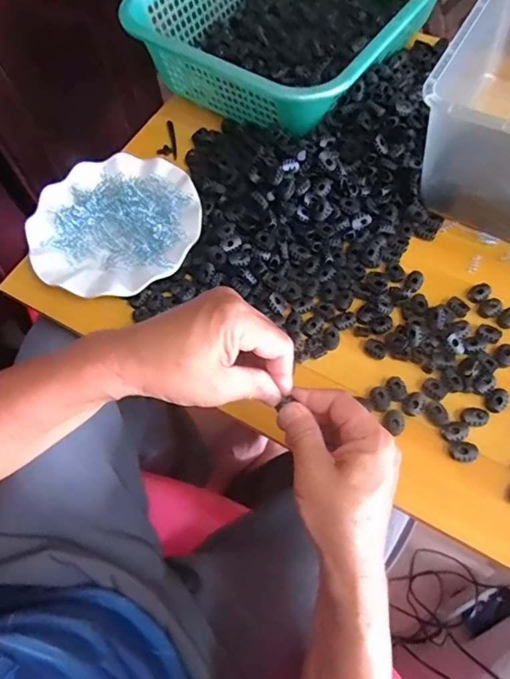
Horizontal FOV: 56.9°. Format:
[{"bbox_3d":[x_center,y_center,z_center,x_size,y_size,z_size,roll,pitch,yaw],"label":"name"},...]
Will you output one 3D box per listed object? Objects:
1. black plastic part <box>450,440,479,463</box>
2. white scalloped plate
[{"bbox_3d":[0.178,0.095,0.401,0.021,0.005,0.017,-4,65,1],"label":"black plastic part"},{"bbox_3d":[-0.153,-0.125,0.518,0.180,0.019,0.182,-1,65,2],"label":"white scalloped plate"}]

